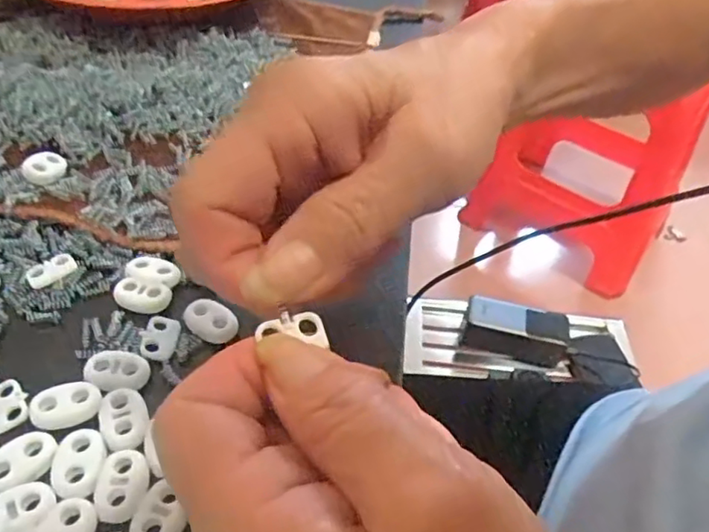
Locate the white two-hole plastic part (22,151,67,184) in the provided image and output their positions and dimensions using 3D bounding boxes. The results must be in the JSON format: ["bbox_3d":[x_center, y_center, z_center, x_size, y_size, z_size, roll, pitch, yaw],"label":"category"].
[{"bbox_3d":[-0.146,-0.047,0.283,0.019,0.007,0.018,-23,52,-26],"label":"white two-hole plastic part"}]

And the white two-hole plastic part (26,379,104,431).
[{"bbox_3d":[-0.098,0.047,0.203,0.022,0.005,0.013,-15,49,-19],"label":"white two-hole plastic part"}]

